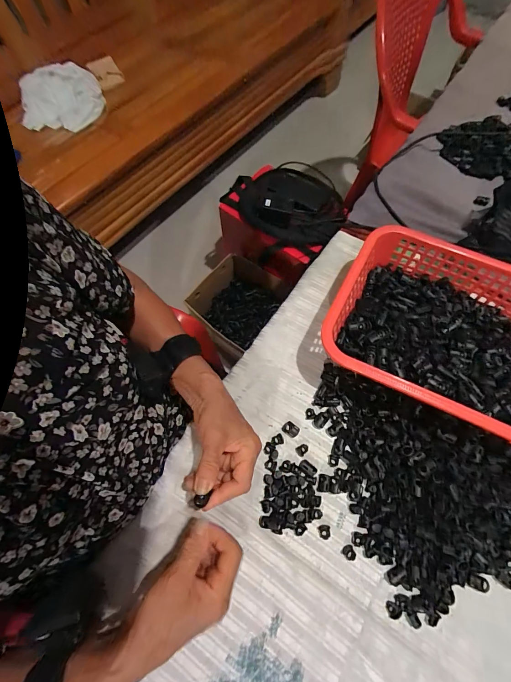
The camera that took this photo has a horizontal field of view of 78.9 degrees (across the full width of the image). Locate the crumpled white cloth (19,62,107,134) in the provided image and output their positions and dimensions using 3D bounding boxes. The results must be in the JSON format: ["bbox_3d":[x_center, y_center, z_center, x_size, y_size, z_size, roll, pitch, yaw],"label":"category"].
[{"bbox_3d":[-0.600,-0.741,0.953,0.245,0.082,0.224,-12,68,-3],"label":"crumpled white cloth"}]

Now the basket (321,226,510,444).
[{"bbox_3d":[0.252,-0.003,0.401,0.294,0.086,0.217,26,70,12],"label":"basket"}]

